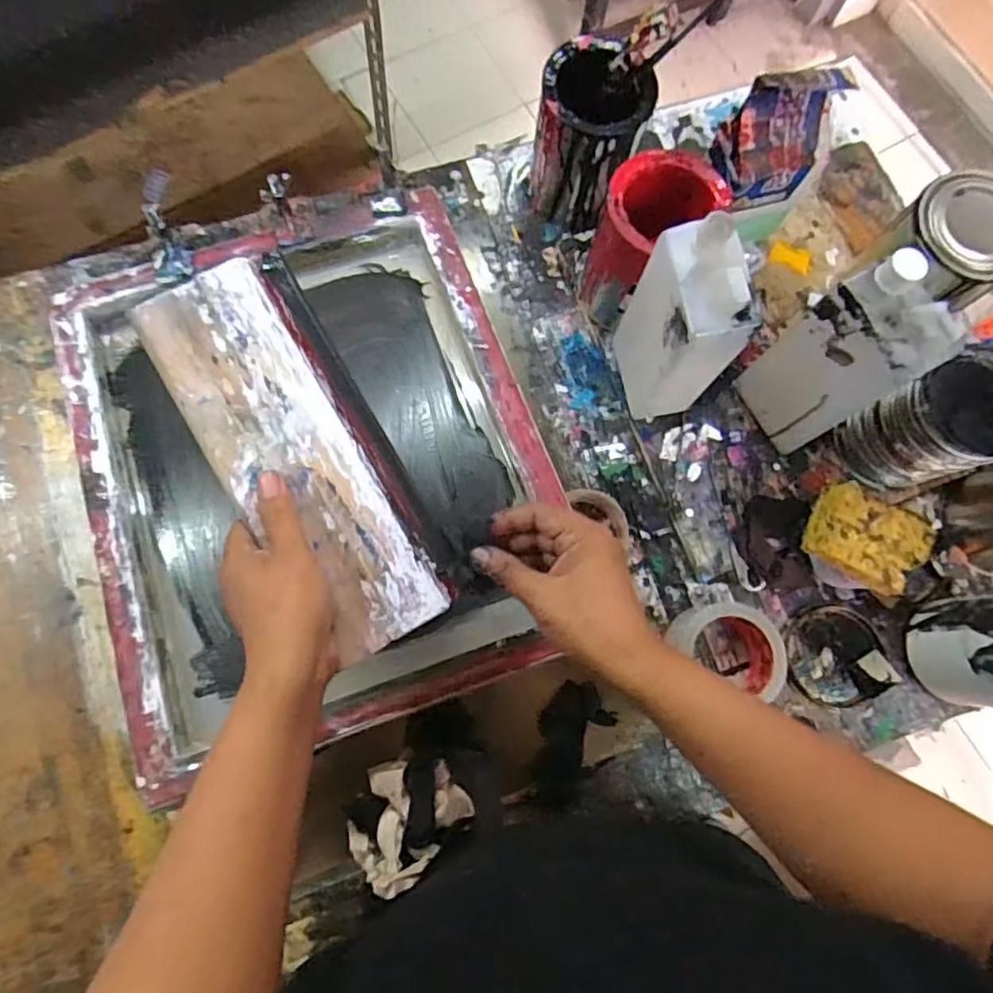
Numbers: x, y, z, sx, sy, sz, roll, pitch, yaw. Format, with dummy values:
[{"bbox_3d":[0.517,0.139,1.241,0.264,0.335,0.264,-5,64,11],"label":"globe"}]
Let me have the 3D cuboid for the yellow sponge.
[{"bbox_3d":[0.331,0.039,0.562,0.095,0.025,0.074,33,77,5],"label":"yellow sponge"}]

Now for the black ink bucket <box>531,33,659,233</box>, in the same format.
[{"bbox_3d":[0.094,-0.366,0.653,0.099,0.147,0.097,0,77,-1],"label":"black ink bucket"}]

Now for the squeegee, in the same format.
[{"bbox_3d":[-0.136,-0.033,0.454,0.113,0.020,0.294,-33,87,-8],"label":"squeegee"}]

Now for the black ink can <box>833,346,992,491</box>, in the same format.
[{"bbox_3d":[0.409,-0.065,0.587,0.099,0.128,0.092,0,77,-1],"label":"black ink can"}]

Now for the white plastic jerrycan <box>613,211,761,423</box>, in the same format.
[{"bbox_3d":[0.161,-0.144,0.564,0.057,0.236,0.102,-11,77,-4],"label":"white plastic jerrycan"}]

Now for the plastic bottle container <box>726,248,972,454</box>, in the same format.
[{"bbox_3d":[0.297,-0.116,0.550,0.058,0.211,0.097,-30,80,-9],"label":"plastic bottle container"}]

